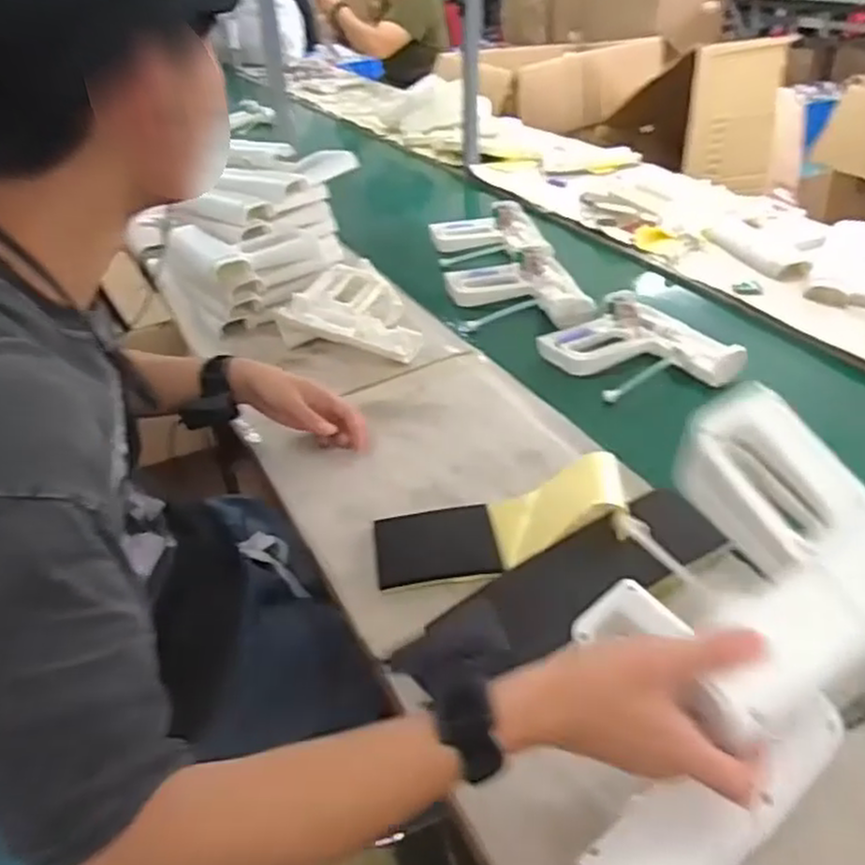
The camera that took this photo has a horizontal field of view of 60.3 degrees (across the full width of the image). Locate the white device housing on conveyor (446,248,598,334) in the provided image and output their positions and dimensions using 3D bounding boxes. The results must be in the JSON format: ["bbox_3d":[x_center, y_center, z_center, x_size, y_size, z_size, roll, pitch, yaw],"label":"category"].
[{"bbox_3d":[0.130,-0.218,1.153,0.205,0.046,0.219,-6,35,-1],"label":"white device housing on conveyor"}]

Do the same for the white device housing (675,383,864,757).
[{"bbox_3d":[0.213,0.075,0.489,0.210,0.063,0.194,-24,54,-17],"label":"white device housing"}]

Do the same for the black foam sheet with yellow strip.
[{"bbox_3d":[0.068,0.090,0.732,0.248,0.034,0.093,-20,36,3],"label":"black foam sheet with yellow strip"}]

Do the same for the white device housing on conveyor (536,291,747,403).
[{"bbox_3d":[0.271,-0.106,0.990,0.174,0.047,0.230,-23,39,-24],"label":"white device housing on conveyor"}]

